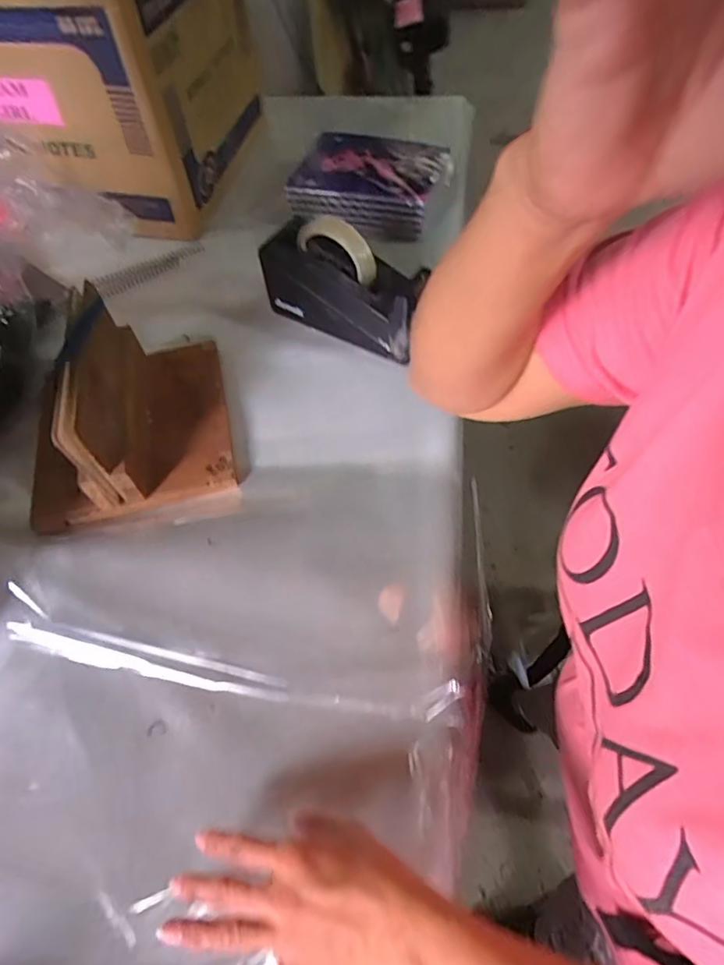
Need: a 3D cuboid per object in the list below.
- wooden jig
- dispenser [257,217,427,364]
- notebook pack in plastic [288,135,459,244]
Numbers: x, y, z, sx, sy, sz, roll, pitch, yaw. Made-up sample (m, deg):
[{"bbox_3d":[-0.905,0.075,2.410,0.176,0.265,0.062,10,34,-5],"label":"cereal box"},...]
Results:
[{"bbox_3d":[-0.241,-0.085,0.575,0.193,0.127,0.218,-11,55,-5],"label":"wooden jig"},{"bbox_3d":[-0.018,-0.223,0.657,0.193,0.111,0.079,32,64,21],"label":"dispenser"},{"bbox_3d":[0.012,-0.434,0.827,0.202,0.073,0.167,14,56,12],"label":"notebook pack in plastic"}]

